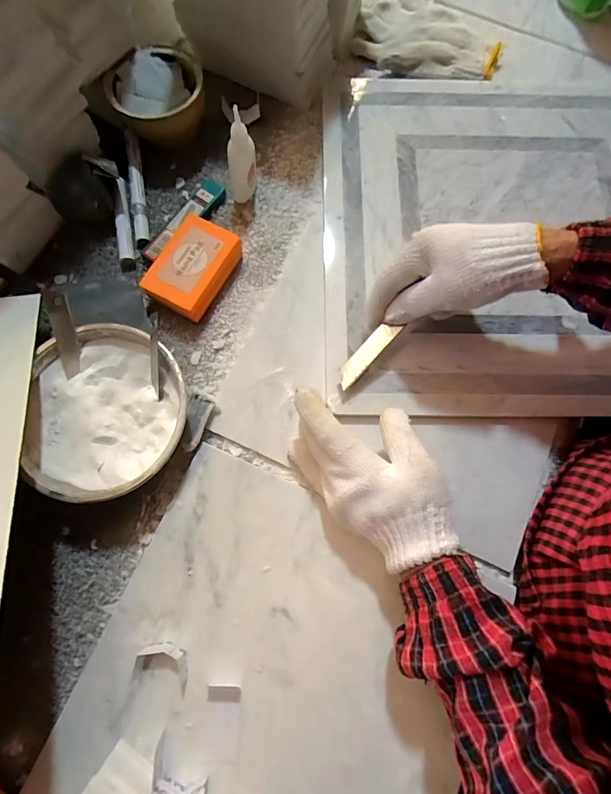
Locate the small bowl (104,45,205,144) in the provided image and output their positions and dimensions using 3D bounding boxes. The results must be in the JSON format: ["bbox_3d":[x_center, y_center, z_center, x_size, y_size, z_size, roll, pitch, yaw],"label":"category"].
[{"bbox_3d":[-0.158,-0.327,0.438,0.095,0.054,0.104,0,77,-1],"label":"small bowl"}]

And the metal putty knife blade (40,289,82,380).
[{"bbox_3d":[-0.208,-0.055,0.341,0.017,0.006,0.076,-15,116,-27],"label":"metal putty knife blade"}]

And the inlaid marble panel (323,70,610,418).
[{"bbox_3d":[0.212,-0.185,0.417,0.380,0.022,0.404,1,77,0],"label":"inlaid marble panel"}]

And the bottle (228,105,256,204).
[{"bbox_3d":[-0.066,-0.244,0.398,0.029,0.096,0.032,-9,77,-3],"label":"bottle"}]

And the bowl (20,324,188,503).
[{"bbox_3d":[-0.169,0.013,0.344,0.134,0.042,0.142,0,77,-1],"label":"bowl"}]

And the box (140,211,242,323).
[{"bbox_3d":[-0.110,-0.128,0.395,0.072,0.027,0.096,27,78,5],"label":"box"}]

